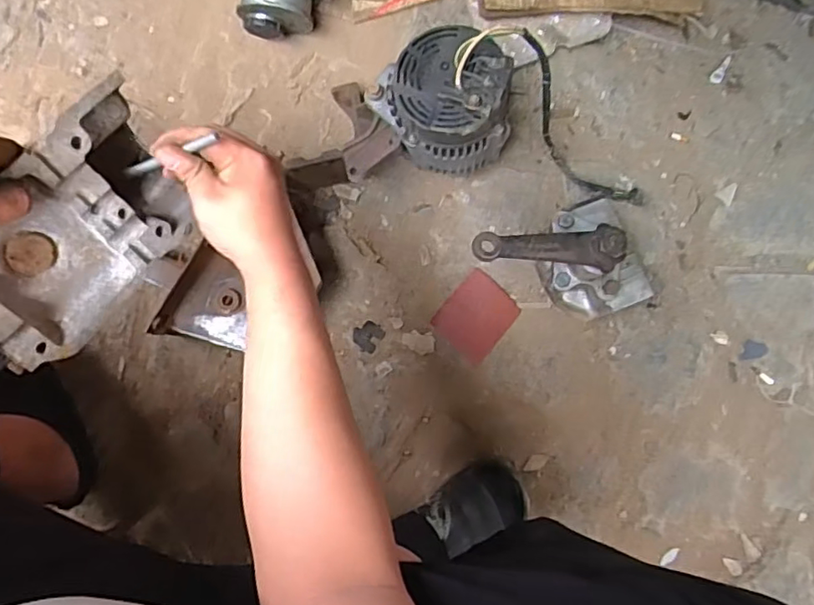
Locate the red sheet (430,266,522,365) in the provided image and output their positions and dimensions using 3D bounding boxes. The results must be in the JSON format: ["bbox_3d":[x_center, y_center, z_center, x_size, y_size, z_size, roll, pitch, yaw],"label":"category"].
[{"bbox_3d":[0.096,0.020,0.799,0.089,0.004,0.104,40,85,-4],"label":"red sheet"}]

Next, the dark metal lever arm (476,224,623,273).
[{"bbox_3d":[0.146,-0.055,0.601,0.148,0.031,0.044,-1,88,-7],"label":"dark metal lever arm"}]

